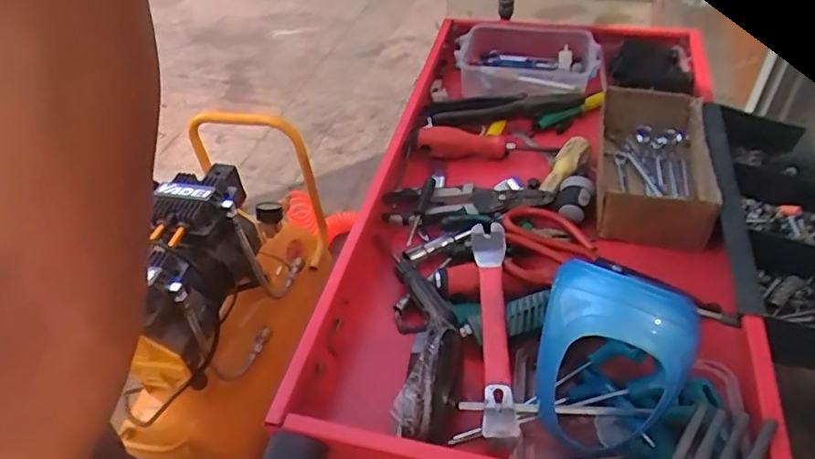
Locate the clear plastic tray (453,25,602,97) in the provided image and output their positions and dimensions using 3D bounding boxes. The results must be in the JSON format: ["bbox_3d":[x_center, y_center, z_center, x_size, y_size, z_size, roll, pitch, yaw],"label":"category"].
[{"bbox_3d":[0.165,-0.236,0.797,0.197,0.058,0.123,11,48,16],"label":"clear plastic tray"}]

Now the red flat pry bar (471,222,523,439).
[{"bbox_3d":[0.074,0.078,0.483,0.028,0.040,0.187,-2,46,4],"label":"red flat pry bar"}]

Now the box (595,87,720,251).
[{"bbox_3d":[0.275,-0.072,0.635,0.119,0.064,0.234,9,48,14],"label":"box"}]

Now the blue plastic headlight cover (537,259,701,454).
[{"bbox_3d":[0.155,0.106,0.436,0.081,0.151,0.105,10,9,-38],"label":"blue plastic headlight cover"}]

